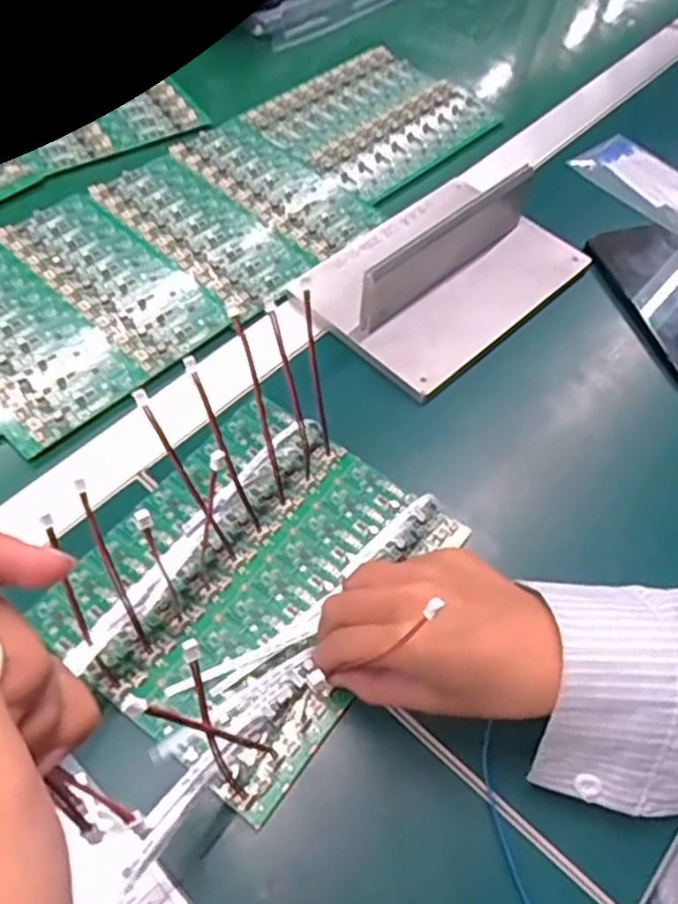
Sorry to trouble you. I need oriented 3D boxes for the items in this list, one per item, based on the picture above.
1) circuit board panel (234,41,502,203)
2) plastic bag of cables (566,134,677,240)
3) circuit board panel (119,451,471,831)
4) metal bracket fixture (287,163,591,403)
[{"bbox_3d":[0.031,-0.310,0.653,0.181,0.010,0.168,-39,68,-23],"label":"circuit board panel"},{"bbox_3d":[0.282,-0.218,0.601,0.076,0.018,0.185,-27,64,-18],"label":"plastic bag of cables"},{"bbox_3d":[-0.019,0.087,0.389,0.093,0.008,0.194,30,62,15],"label":"circuit board panel"},{"bbox_3d":[0.085,-0.151,0.519,0.212,0.062,0.141,-38,67,-23],"label":"metal bracket fixture"}]

